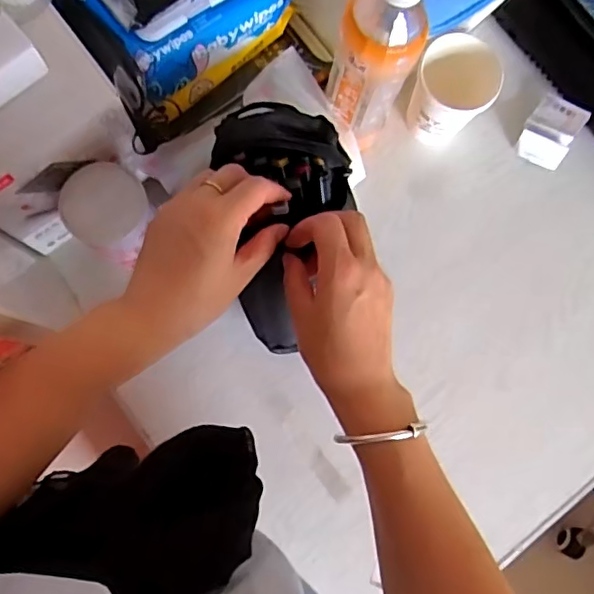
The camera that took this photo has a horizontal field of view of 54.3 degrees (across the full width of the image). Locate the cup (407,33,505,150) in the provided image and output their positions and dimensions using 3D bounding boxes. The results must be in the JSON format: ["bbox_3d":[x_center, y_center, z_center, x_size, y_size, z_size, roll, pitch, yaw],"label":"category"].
[{"bbox_3d":[0.138,-0.188,0.539,0.068,0.094,0.065,1,81,-3],"label":"cup"}]

